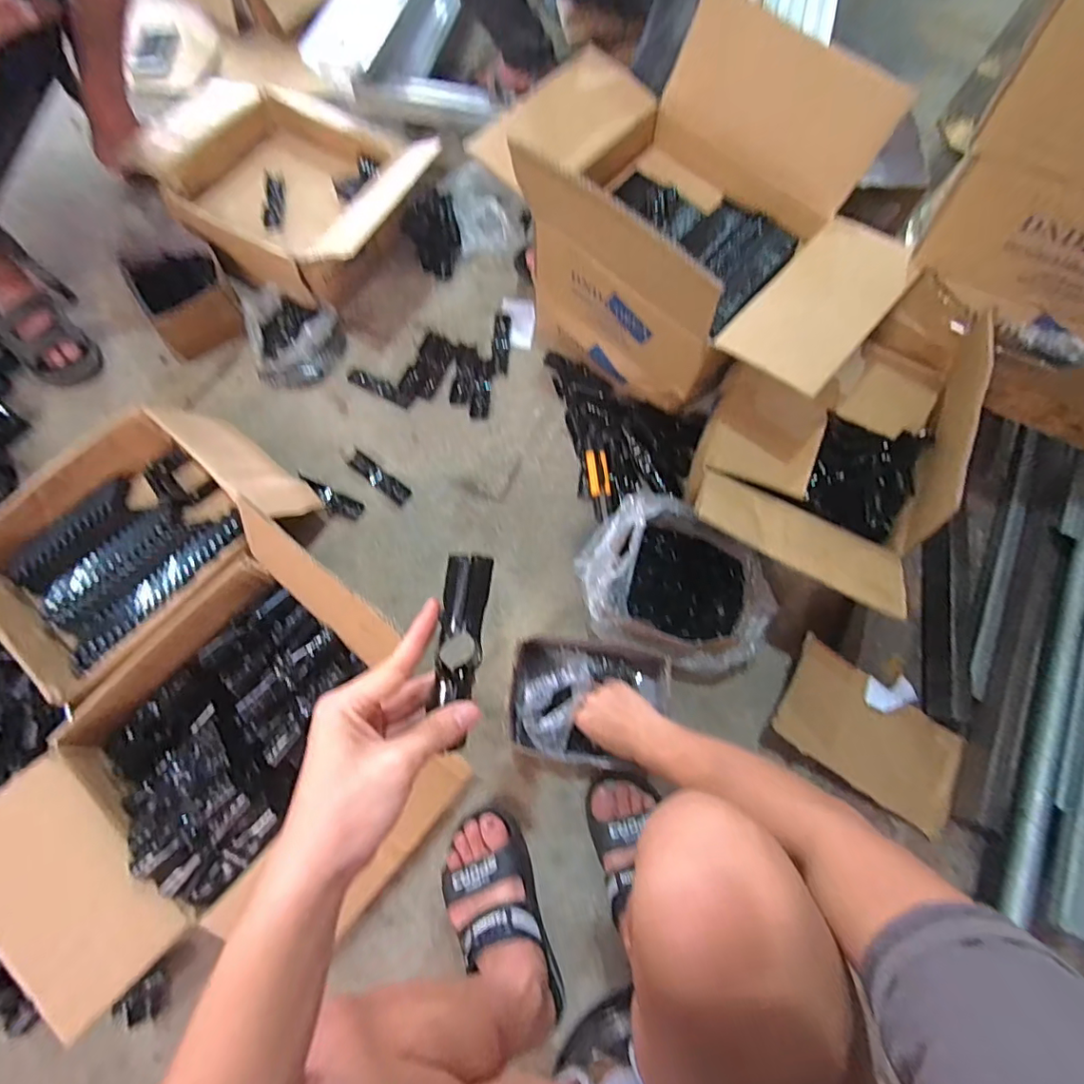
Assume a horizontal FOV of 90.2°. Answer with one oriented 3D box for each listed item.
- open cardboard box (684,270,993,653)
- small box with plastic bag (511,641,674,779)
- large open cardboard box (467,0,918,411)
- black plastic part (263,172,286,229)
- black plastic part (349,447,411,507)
[{"bbox_3d":[0.381,-0.136,0.739,0.273,0.259,0.433,24,73,9],"label":"open cardboard box"},{"bbox_3d":[0.063,0.218,0.721,0.200,0.120,0.166,2,71,2],"label":"small box with plastic bag"},{"bbox_3d":[0.184,-0.427,0.781,0.574,0.362,0.355,40,76,13],"label":"large open cardboard box"},{"bbox_3d":[-0.490,-0.625,0.989,0.038,0.005,0.136,-5,71,-1],"label":"black plastic part"},{"bbox_3d":[-0.271,-0.108,0.900,0.125,0.005,0.031,38,76,13],"label":"black plastic part"}]

